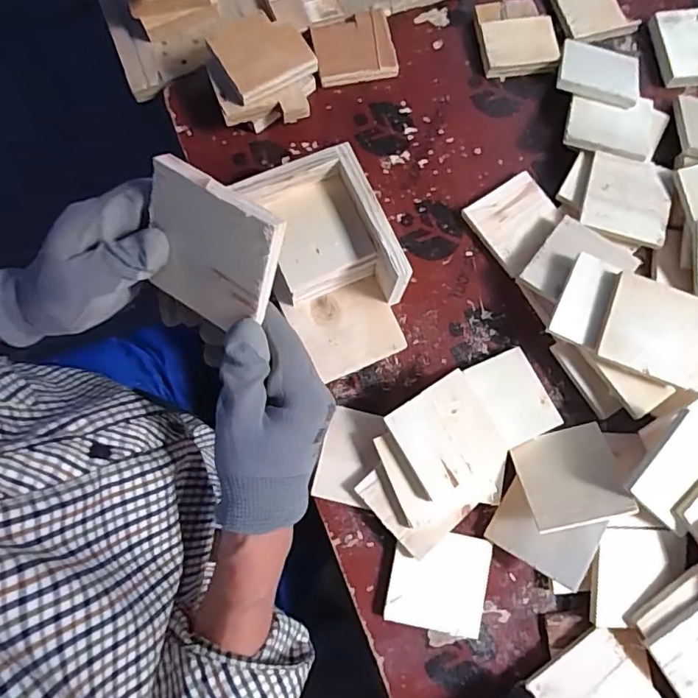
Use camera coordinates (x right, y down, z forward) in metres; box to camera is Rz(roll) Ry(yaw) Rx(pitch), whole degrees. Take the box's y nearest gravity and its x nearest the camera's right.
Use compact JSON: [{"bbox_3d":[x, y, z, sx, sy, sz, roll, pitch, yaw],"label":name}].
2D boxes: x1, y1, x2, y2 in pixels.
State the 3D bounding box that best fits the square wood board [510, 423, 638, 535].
[{"bbox_3d":[0.208,0.122,0.505,0.086,0.006,0.088,-17,55,7],"label":"square wood board"}]

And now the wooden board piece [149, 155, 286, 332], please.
[{"bbox_3d":[-0.084,-0.056,0.326,0.087,0.091,0.010,31,40,17],"label":"wooden board piece"}]

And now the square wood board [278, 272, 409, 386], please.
[{"bbox_3d":[-0.002,-0.020,0.551,0.099,0.011,0.085,-22,85,-4],"label":"square wood board"}]

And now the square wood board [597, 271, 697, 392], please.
[{"bbox_3d":[0.293,-0.018,0.510,0.092,0.012,0.090,19,80,6],"label":"square wood board"}]

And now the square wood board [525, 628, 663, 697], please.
[{"bbox_3d":[0.228,0.319,0.491,0.092,0.014,0.091,-36,84,-8],"label":"square wood board"}]

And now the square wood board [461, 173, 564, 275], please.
[{"bbox_3d":[0.186,-0.140,0.587,0.090,0.015,0.089,-36,80,-9],"label":"square wood board"}]

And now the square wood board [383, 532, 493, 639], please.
[{"bbox_3d":[0.086,0.223,0.516,0.092,0.009,0.089,12,80,-1],"label":"square wood board"}]

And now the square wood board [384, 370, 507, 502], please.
[{"bbox_3d":[0.091,0.082,0.510,0.092,0.010,0.089,-30,84,-6],"label":"square wood board"}]

